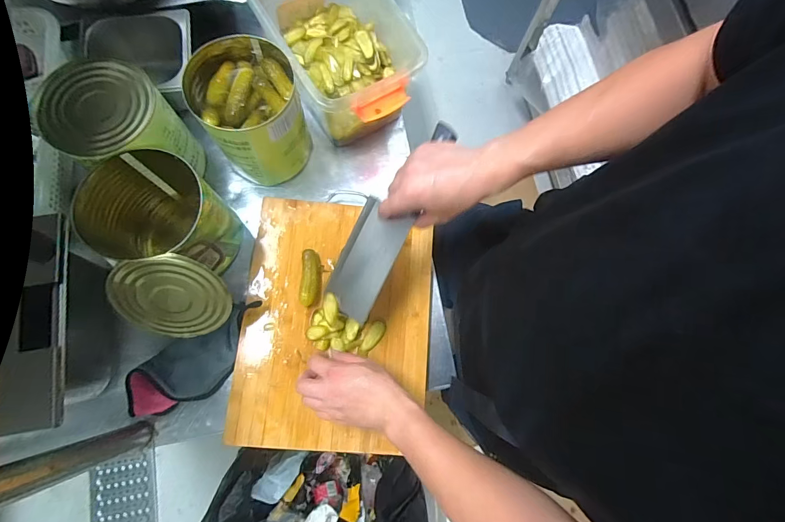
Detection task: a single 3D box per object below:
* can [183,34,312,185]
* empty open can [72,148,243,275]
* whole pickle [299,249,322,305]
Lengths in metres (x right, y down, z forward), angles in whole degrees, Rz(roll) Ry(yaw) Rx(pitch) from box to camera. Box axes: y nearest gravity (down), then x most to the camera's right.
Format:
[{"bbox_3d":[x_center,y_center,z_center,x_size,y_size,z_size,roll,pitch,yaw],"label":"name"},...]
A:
[{"bbox_3d":[-0.217,-0.223,0.612,0.145,0.181,0.144,1,76,-4],"label":"can"},{"bbox_3d":[-0.322,-0.050,0.553,0.147,0.168,0.150,1,76,-4],"label":"empty open can"},{"bbox_3d":[-0.132,0.027,0.618,0.030,0.025,0.088,3,83,0],"label":"whole pickle"}]

